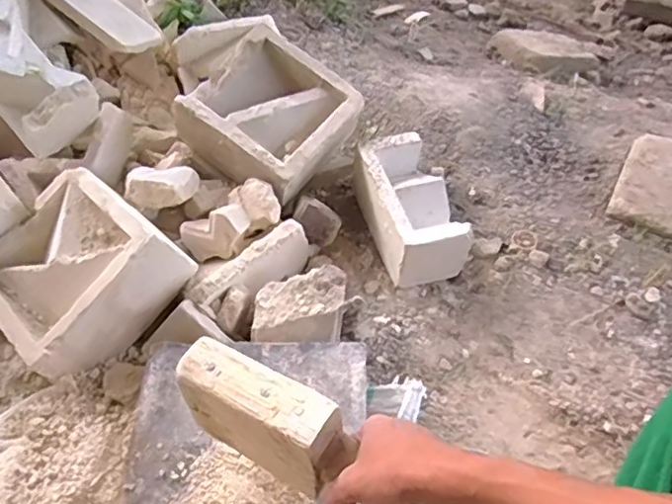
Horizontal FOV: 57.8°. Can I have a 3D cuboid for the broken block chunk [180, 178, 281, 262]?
[{"bbox_3d":[-0.139,-0.040,0.821,0.082,0.070,0.115,32,54,22],"label":"broken block chunk"}]

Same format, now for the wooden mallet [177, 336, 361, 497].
[{"bbox_3d":[-0.025,0.165,0.510,0.251,0.095,0.052,29,53,16],"label":"wooden mallet"}]

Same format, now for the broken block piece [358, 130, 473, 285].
[{"bbox_3d":[0.100,-0.063,0.880,0.104,0.116,0.212,-10,53,-18],"label":"broken block piece"}]

